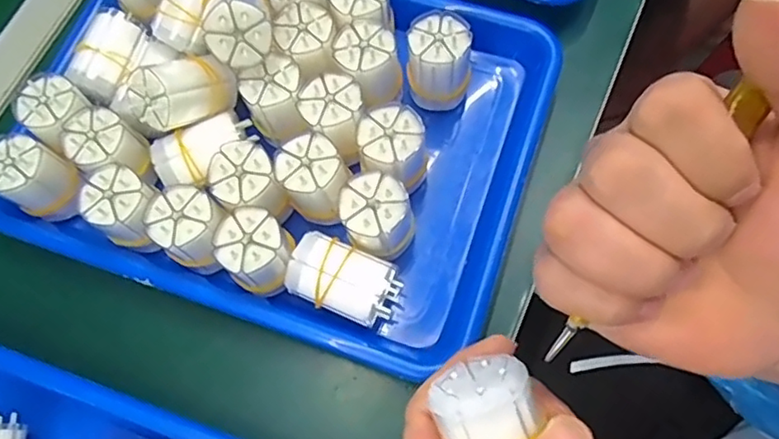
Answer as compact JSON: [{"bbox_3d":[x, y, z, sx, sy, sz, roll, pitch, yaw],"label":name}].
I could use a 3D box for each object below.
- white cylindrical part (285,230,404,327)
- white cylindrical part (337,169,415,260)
[{"bbox_3d":[-0.026,0.036,0.360,0.064,0.030,0.038,18,73,11],"label":"white cylindrical part"},{"bbox_3d":[-0.007,0.001,0.360,0.043,0.060,0.040,-2,71,5],"label":"white cylindrical part"}]

